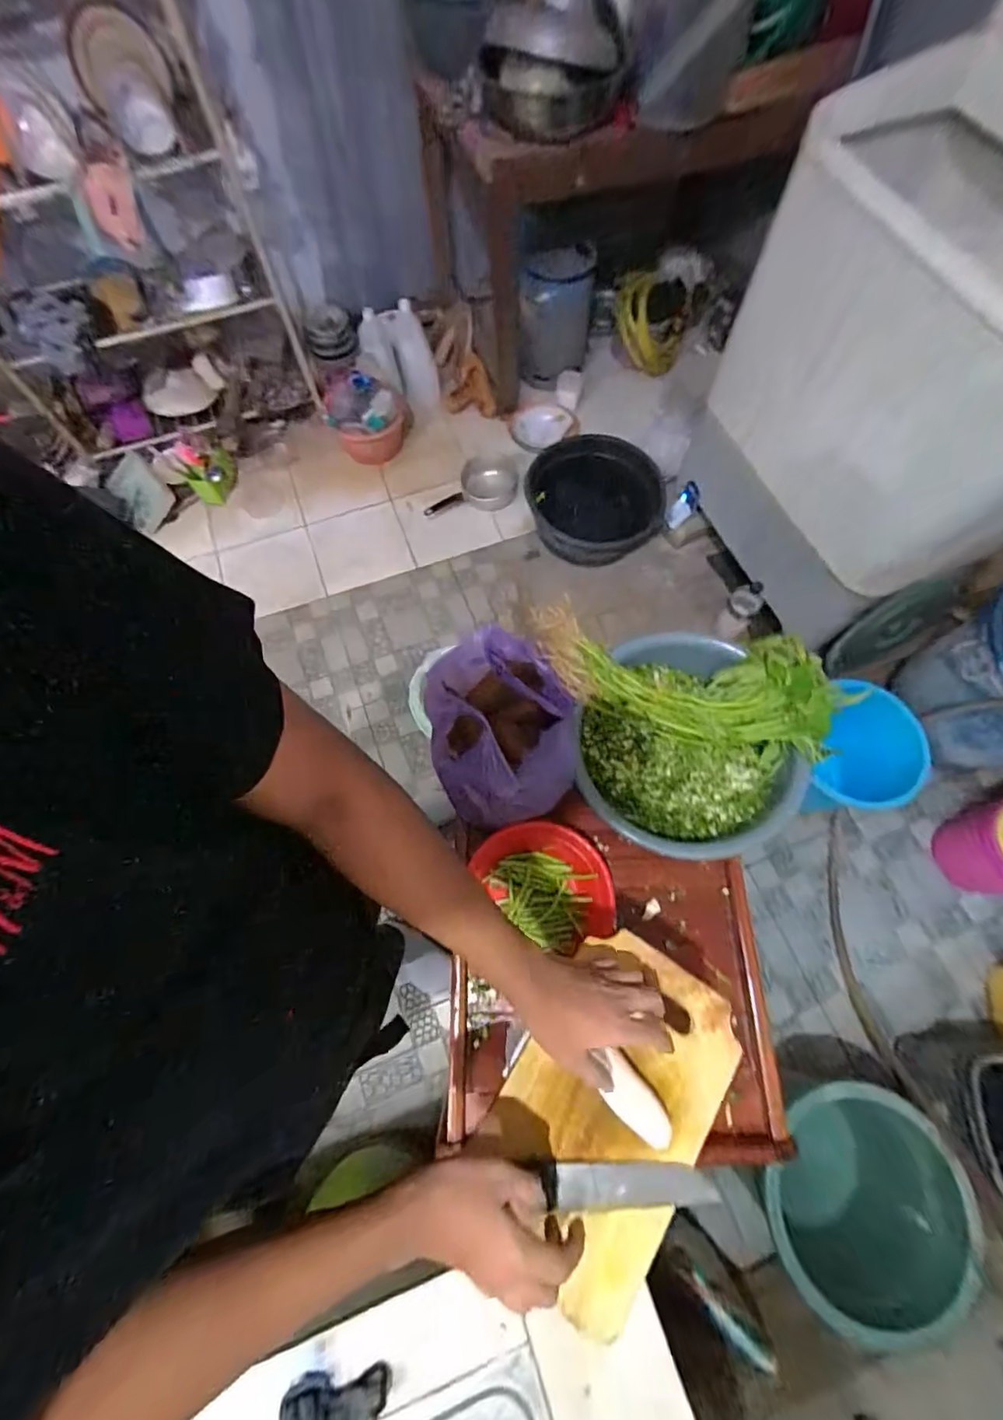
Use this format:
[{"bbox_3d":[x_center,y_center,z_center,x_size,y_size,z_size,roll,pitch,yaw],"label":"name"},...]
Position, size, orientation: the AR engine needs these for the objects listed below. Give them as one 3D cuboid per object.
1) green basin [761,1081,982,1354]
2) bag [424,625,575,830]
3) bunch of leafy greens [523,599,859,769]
[{"bbox_3d":[0.627,0.854,0.918,0.266,0.229,0.329,27,72,10],"label":"green basin"},{"bbox_3d":[0.002,0.015,0.683,0.174,0.190,0.244,-8,69,-3],"label":"bag"},{"bbox_3d":[0.240,-0.042,0.714,0.405,0.111,0.137,15,70,6],"label":"bunch of leafy greens"}]

